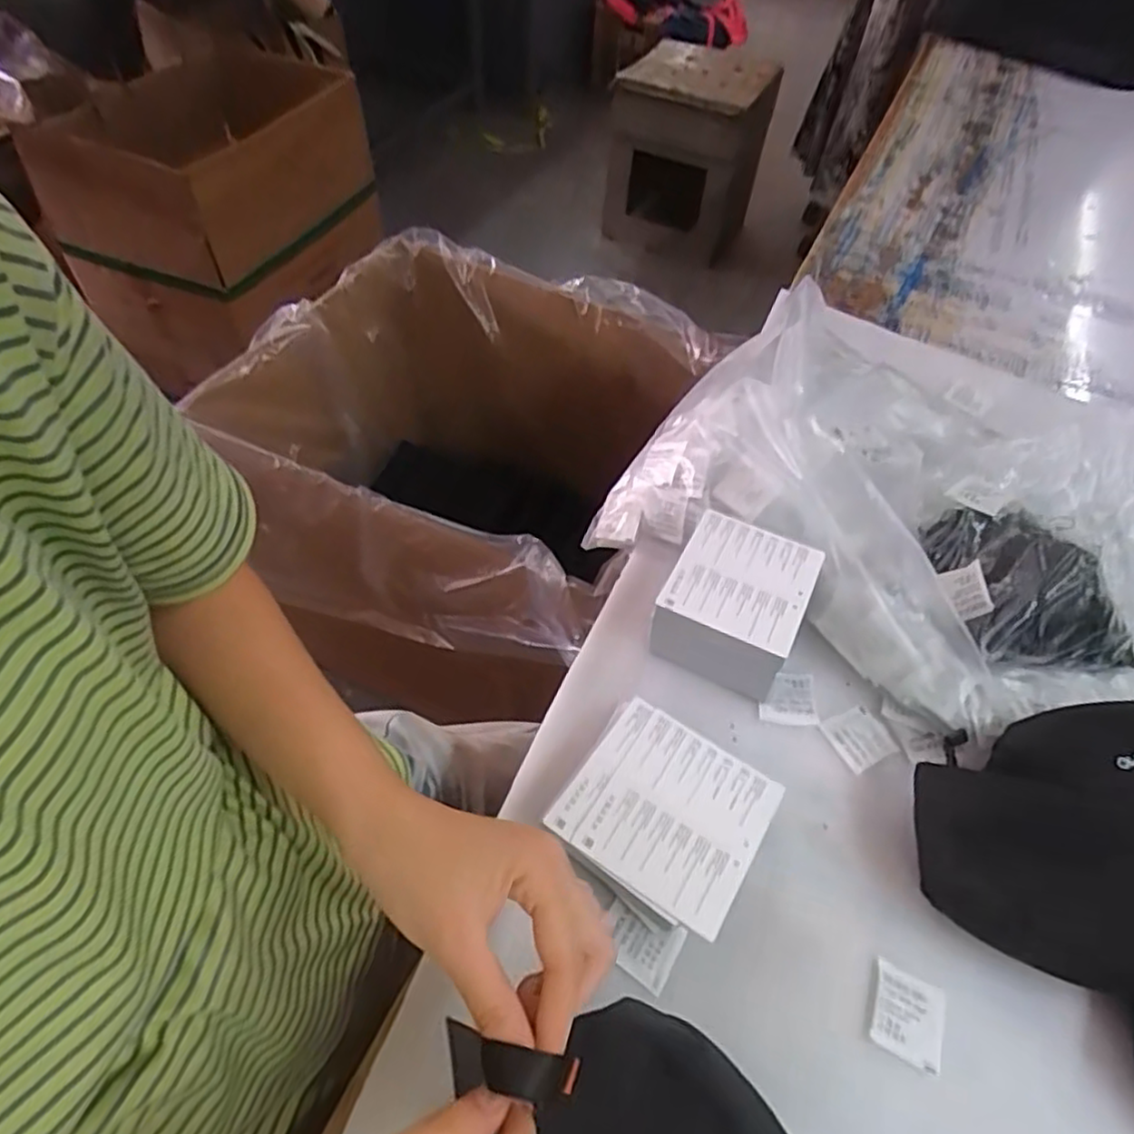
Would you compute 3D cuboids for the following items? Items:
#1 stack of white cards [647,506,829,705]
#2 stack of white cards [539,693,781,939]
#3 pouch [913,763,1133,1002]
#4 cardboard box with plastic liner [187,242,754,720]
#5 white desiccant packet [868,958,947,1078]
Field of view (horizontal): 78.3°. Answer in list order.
[{"bbox_3d":[0.115,0.029,0.491,0.089,0.066,0.108,25,55,14],"label":"stack of white cards"},{"bbox_3d":[0.055,0.149,0.415,0.108,0.032,0.104,30,56,17],"label":"stack of white cards"},{"bbox_3d":[0.302,0.181,0.377,0.211,0.026,0.091,13,84,14],"label":"pouch"},{"bbox_3d":[-0.155,-0.136,1.075,0.592,0.419,0.567,23,54,13],"label":"cardboard box with plastic liner"},{"bbox_3d":[0.184,0.241,0.374,0.038,0.004,0.041,22,54,12],"label":"white desiccant packet"}]

